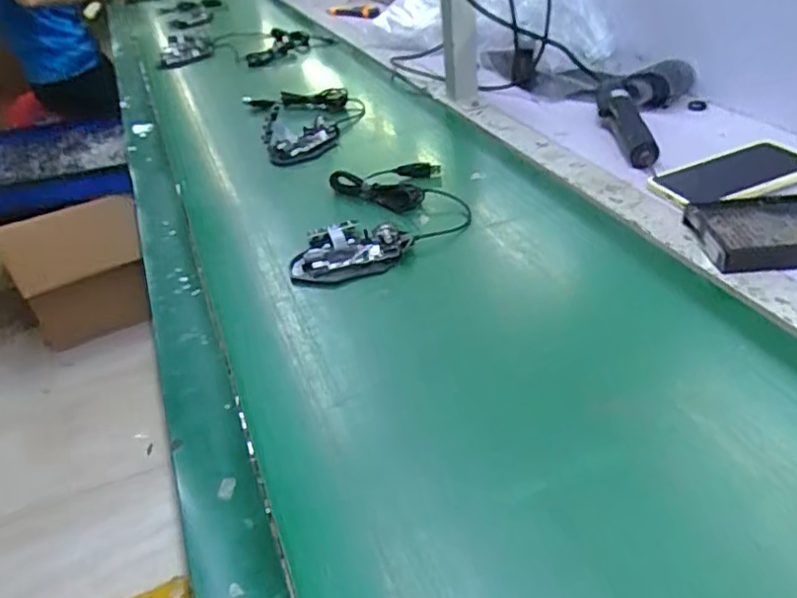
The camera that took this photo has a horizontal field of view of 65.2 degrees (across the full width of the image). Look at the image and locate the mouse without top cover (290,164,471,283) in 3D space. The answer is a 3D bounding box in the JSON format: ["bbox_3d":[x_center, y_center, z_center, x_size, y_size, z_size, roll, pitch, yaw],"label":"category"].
[{"bbox_3d":[-0.008,-0.089,0.655,0.156,0.023,0.225,1,37,12],"label":"mouse without top cover"}]

